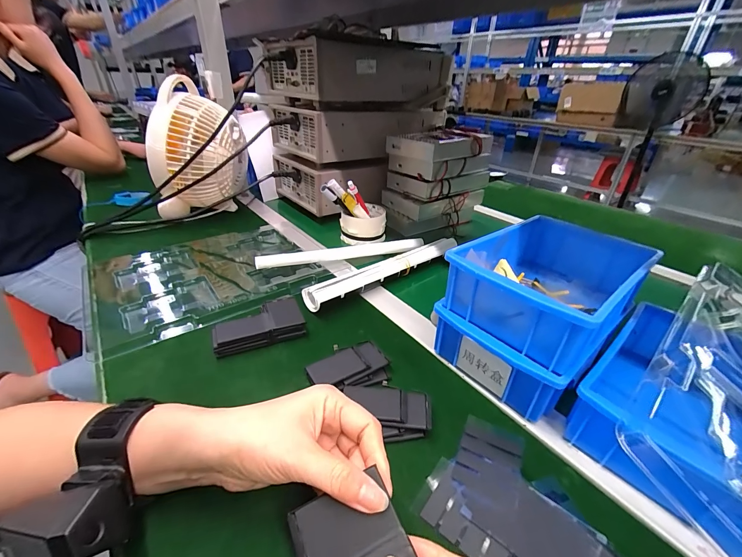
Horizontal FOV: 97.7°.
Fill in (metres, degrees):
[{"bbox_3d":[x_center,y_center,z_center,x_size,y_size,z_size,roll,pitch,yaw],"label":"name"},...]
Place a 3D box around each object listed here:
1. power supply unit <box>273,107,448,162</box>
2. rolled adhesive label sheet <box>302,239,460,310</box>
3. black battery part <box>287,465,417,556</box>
[{"bbox_3d":[-0.019,-0.340,0.739,0.354,0.088,0.204,-17,37,-28],"label":"power supply unit"},{"bbox_3d":[0.030,-0.011,0.489,0.280,0.034,0.030,-22,39,-35],"label":"rolled adhesive label sheet"},{"bbox_3d":[-0.001,0.160,0.171,0.055,0.004,0.093,-28,61,-11],"label":"black battery part"}]

